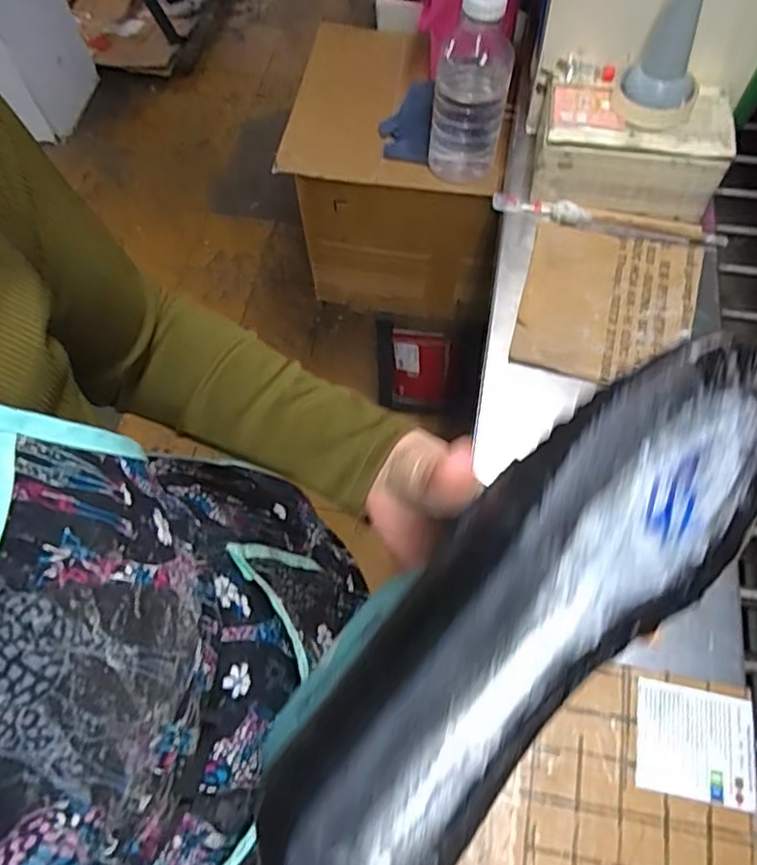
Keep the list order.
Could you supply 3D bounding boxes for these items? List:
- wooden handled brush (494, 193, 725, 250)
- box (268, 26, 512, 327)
[{"bbox_3d":[0.256,-0.240,0.704,0.255,0.020,0.026,13,65,9],"label":"wooden handled brush"},{"bbox_3d":[0.049,-0.419,1.041,0.319,0.331,0.326,8,64,6],"label":"box"}]

